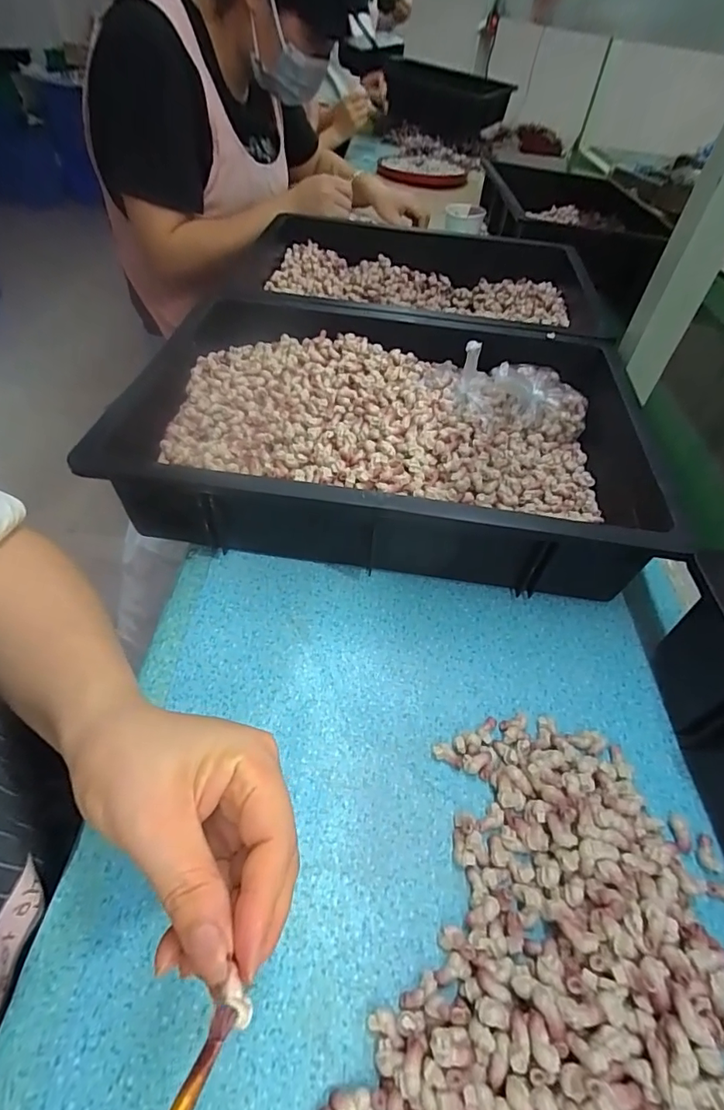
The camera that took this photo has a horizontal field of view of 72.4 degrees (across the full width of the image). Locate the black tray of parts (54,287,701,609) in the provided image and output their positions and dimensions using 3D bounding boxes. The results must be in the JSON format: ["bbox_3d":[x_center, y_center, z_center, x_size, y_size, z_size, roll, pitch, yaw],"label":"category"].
[{"bbox_3d":[0.035,-0.115,0.476,0.432,0.096,0.312,8,49,3],"label":"black tray of parts"}]

